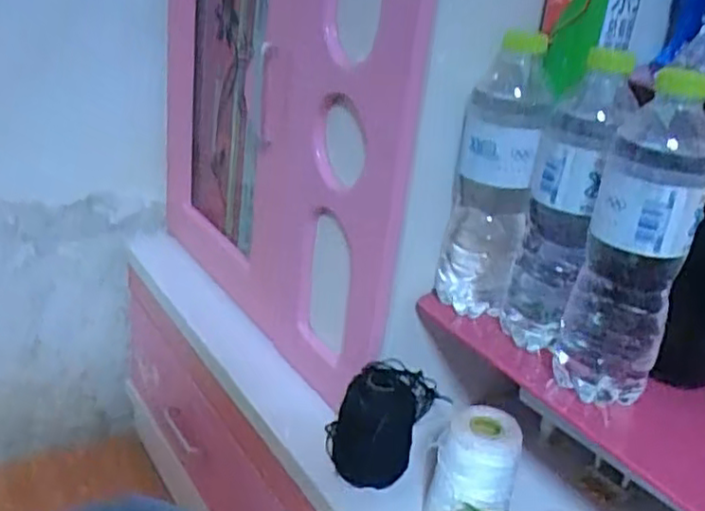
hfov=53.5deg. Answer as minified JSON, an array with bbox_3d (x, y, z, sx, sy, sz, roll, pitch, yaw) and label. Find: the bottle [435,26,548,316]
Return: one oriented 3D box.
[{"bbox_3d":[0.105,-0.051,0.540,0.059,0.198,0.055,11,26,7],"label":"bottle"}]

